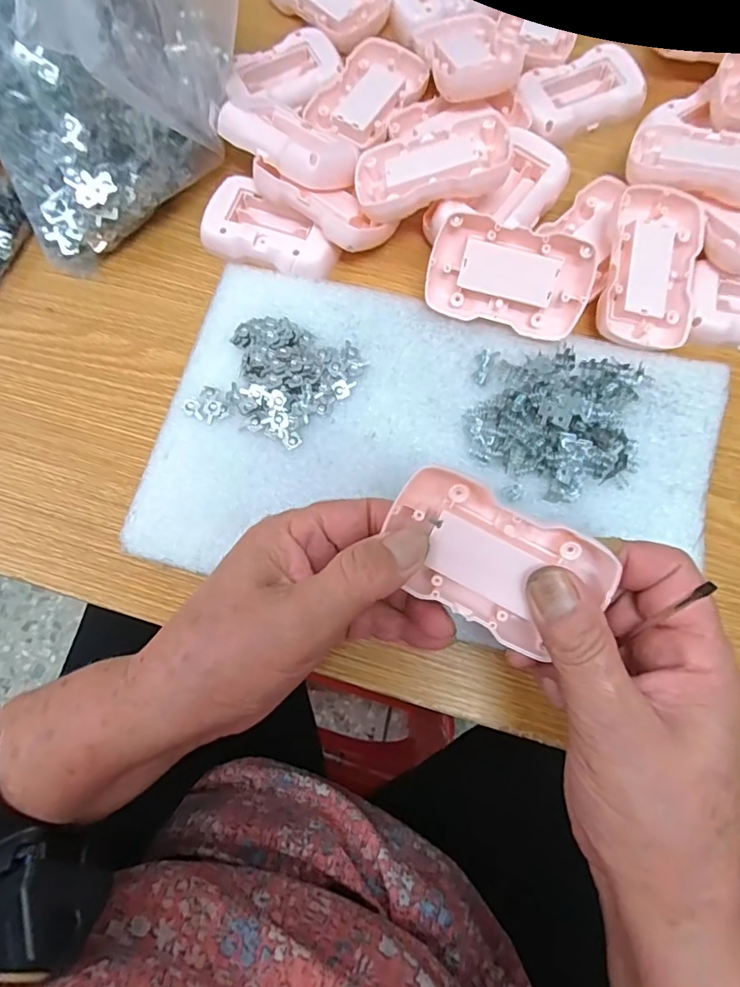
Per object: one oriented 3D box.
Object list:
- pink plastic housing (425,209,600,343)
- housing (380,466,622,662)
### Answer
[{"bbox_3d":[0.079,-0.123,0.299,0.088,0.053,0.013,17,35,5],"label":"pink plastic housing"},{"bbox_3d":[0.050,0.027,0.211,0.088,0.024,0.050,26,78,7],"label":"housing"}]

